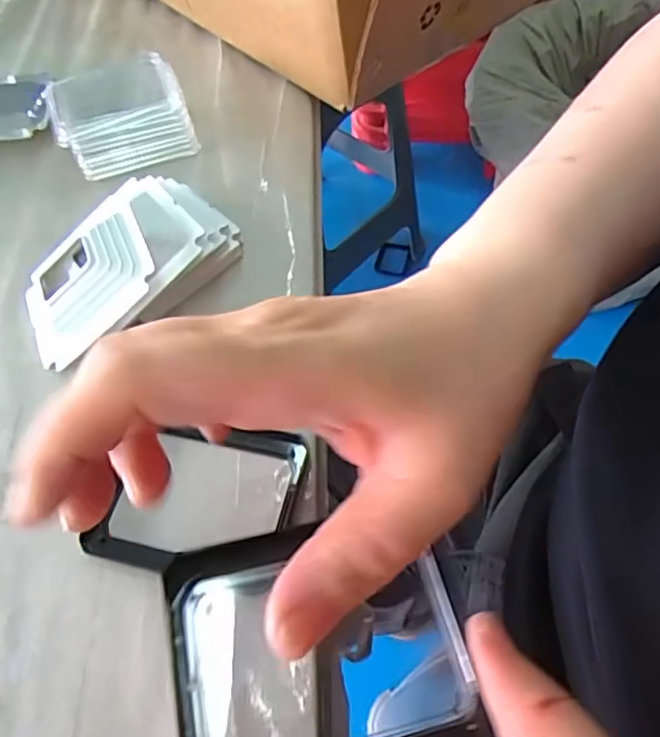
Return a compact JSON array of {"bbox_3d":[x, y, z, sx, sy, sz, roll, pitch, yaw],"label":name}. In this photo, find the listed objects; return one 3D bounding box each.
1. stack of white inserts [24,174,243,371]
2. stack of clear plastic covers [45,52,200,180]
[{"bbox_3d":[-0.102,-0.055,0.308,0.114,0.038,0.073,-34,62,-16],"label":"stack of white inserts"},{"bbox_3d":[-0.125,-0.155,0.371,0.073,0.036,0.060,-19,59,-8],"label":"stack of clear plastic covers"}]

